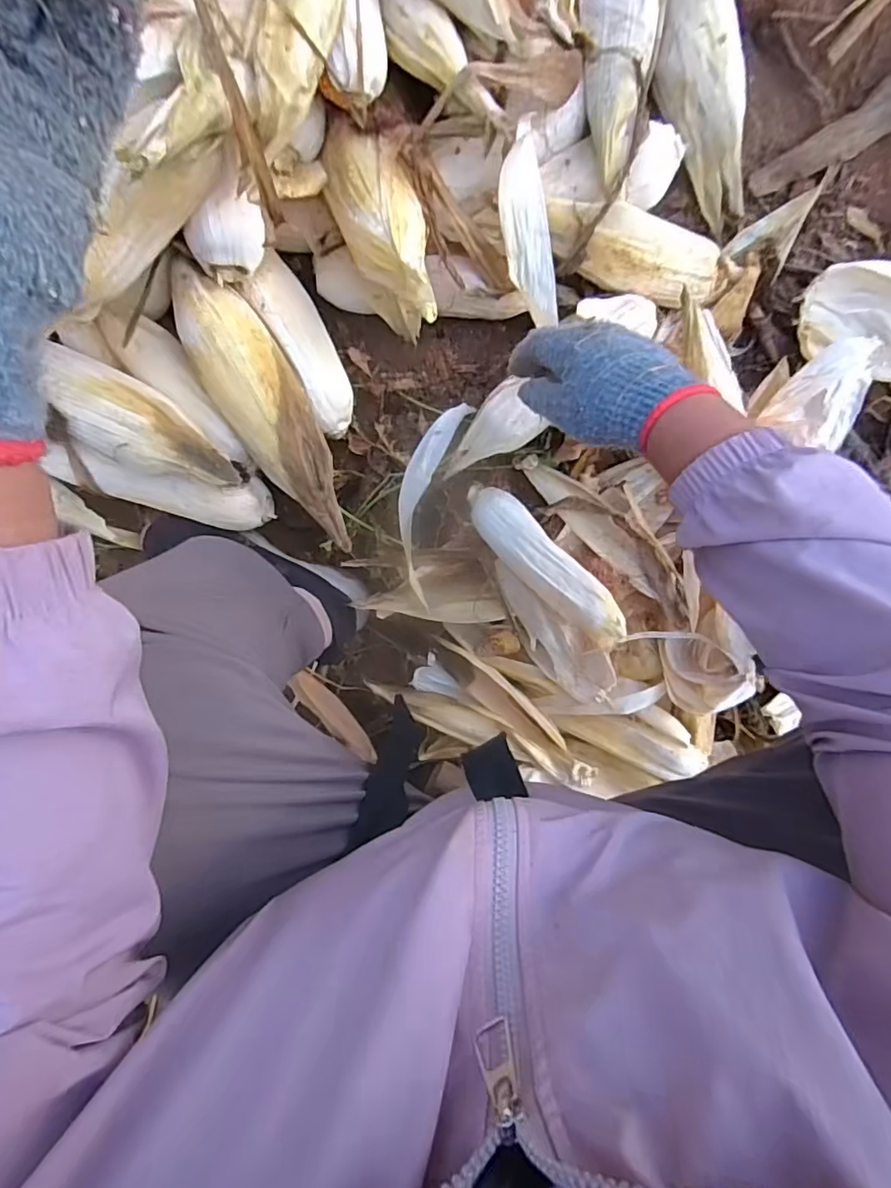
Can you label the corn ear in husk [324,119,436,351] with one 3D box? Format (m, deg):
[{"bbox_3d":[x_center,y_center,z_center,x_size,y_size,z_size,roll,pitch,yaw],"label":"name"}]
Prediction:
[{"bbox_3d":[-0.054,-0.317,0.498,0.073,0.076,0.181,-24,98,1],"label":"corn ear in husk"}]

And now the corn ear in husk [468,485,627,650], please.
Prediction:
[{"bbox_3d":[0.103,-0.031,0.610,0.055,0.048,0.218,-43,72,4],"label":"corn ear in husk"}]

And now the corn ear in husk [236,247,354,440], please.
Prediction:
[{"bbox_3d":[-0.135,-0.237,0.553,0.052,0.043,0.171,-25,117,1],"label":"corn ear in husk"}]

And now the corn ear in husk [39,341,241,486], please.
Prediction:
[{"bbox_3d":[-0.283,-0.158,0.530,0.197,0.040,0.077,22,96,-6],"label":"corn ear in husk"}]

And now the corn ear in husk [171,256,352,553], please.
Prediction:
[{"bbox_3d":[-0.165,-0.168,0.541,0.080,0.049,0.288,-28,112,1],"label":"corn ear in husk"}]

